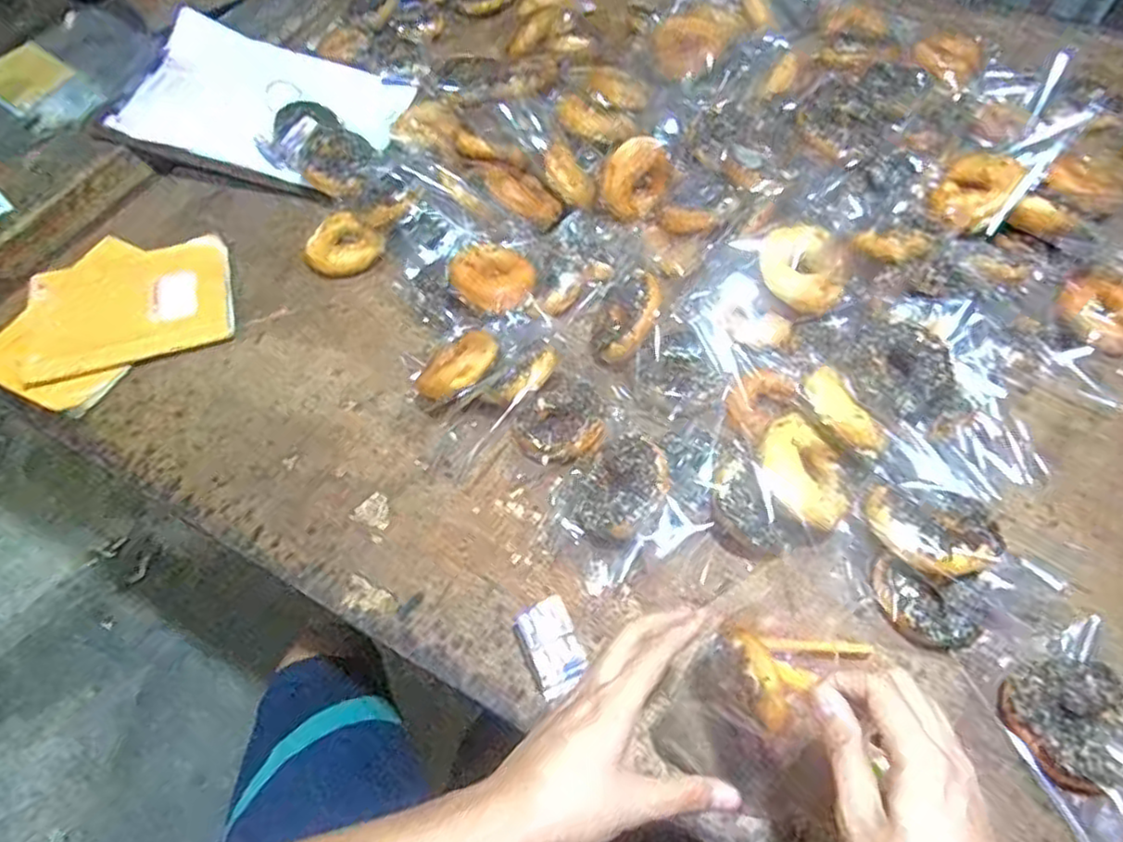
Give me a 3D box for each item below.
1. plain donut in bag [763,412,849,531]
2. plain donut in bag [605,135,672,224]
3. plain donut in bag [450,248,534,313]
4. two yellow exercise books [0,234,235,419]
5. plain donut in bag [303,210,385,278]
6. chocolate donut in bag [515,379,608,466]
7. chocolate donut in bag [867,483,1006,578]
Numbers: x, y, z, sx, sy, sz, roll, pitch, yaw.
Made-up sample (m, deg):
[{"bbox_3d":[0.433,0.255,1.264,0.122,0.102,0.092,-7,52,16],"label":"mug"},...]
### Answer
[{"bbox_3d":[0.195,0.041,0.567,0.073,0.027,0.089,17,61,-22],"label":"plain donut in bag"},{"bbox_3d":[0.081,-0.264,0.756,0.081,0.076,0.031,-29,60,-14],"label":"plain donut in bag"},{"bbox_3d":[-0.071,-0.146,0.705,0.083,0.019,0.072,23,73,0],"label":"plain donut in bag"},{"bbox_3d":[-0.505,-0.120,0.769,0.277,0.027,0.210,-31,60,-15],"label":"two yellow exercise books"},{"bbox_3d":[-0.254,-0.197,0.795,0.075,0.038,0.088,-39,63,-19],"label":"plain donut in bag"},{"bbox_3d":[-0.001,0.003,0.640,0.079,0.035,0.084,-2,57,3],"label":"chocolate donut in bag"},{"bbox_3d":[0.289,0.085,0.540,0.092,0.037,0.082,-4,57,1],"label":"chocolate donut in bag"}]

